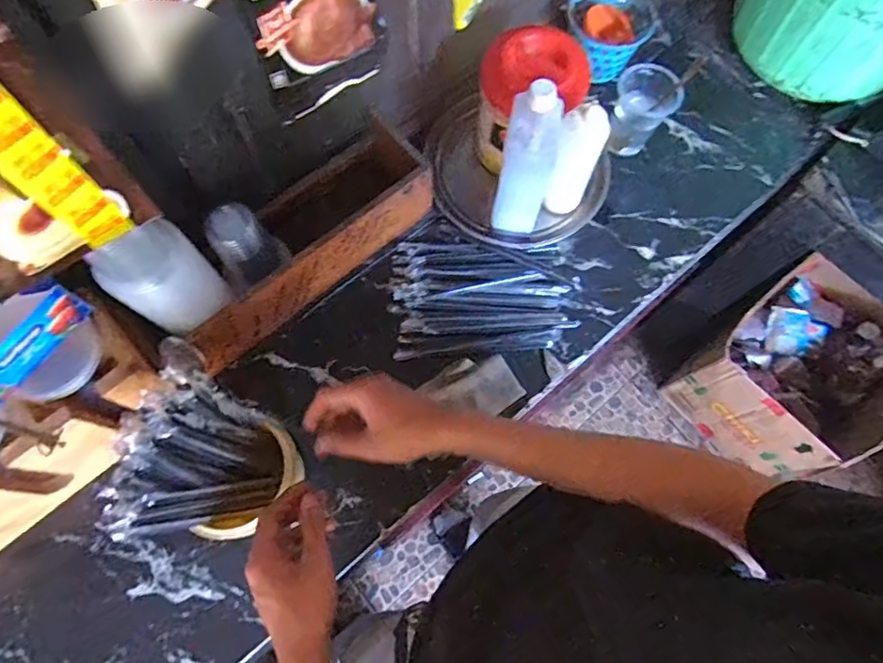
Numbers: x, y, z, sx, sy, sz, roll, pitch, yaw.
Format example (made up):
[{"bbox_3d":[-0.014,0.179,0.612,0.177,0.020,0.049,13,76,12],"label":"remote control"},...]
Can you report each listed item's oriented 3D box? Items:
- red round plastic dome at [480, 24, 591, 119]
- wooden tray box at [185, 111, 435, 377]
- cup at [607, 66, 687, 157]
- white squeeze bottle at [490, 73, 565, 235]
[{"bbox_3d":[0.130,-0.346,0.716,0.138,0.039,0.128,0,71,-1],"label":"red round plastic dome"},{"bbox_3d":[-0.182,-0.122,0.733,0.379,0.107,0.119,-41,77,-14],"label":"wooden tray box"},{"bbox_3d":[0.294,-0.338,0.814,0.082,0.119,0.081,0,71,-1],"label":"cup"},{"bbox_3d":[0.112,-0.215,0.715,0.064,0.220,0.091,11,71,2],"label":"white squeeze bottle"}]

